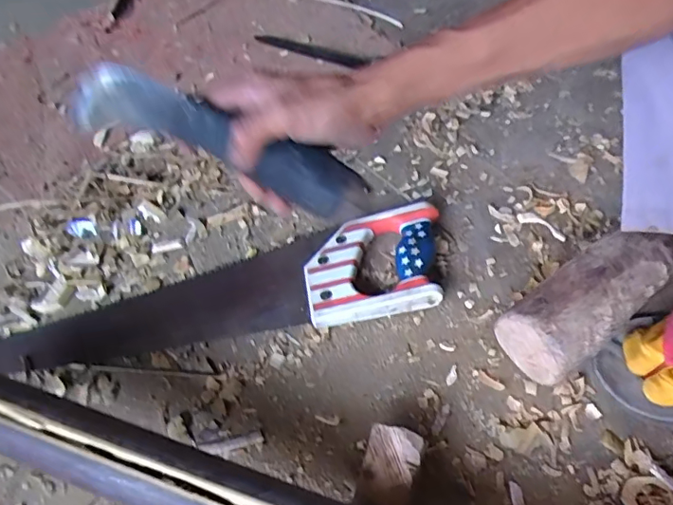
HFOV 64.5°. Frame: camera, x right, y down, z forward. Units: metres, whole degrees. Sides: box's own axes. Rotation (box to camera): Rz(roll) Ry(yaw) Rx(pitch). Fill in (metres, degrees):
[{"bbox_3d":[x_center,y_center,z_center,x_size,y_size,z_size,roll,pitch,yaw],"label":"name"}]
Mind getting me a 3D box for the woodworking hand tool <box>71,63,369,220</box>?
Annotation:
[{"bbox_3d":[-0.080,-0.075,0.364,0.200,0.050,0.023,23,55,-4],"label":"woodworking hand tool"}]

